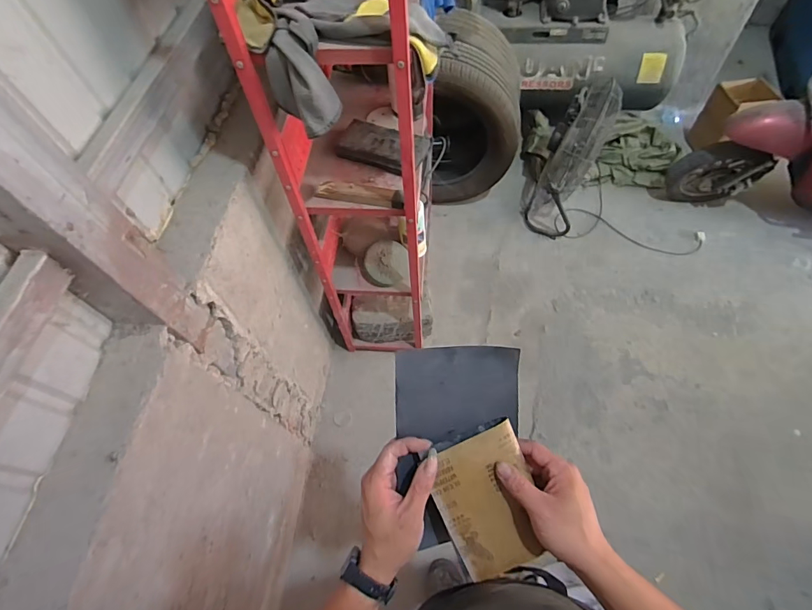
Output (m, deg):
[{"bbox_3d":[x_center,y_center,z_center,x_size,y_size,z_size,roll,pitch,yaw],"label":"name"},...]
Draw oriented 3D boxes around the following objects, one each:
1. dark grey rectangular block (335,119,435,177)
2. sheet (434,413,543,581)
[{"bbox_3d":[-0.059,-0.406,1.086,0.225,0.038,0.123,20,63,15],"label":"dark grey rectangular block"},{"bbox_3d":[0.087,0.207,0.451,0.101,0.013,0.141,-21,84,0],"label":"sheet"}]

